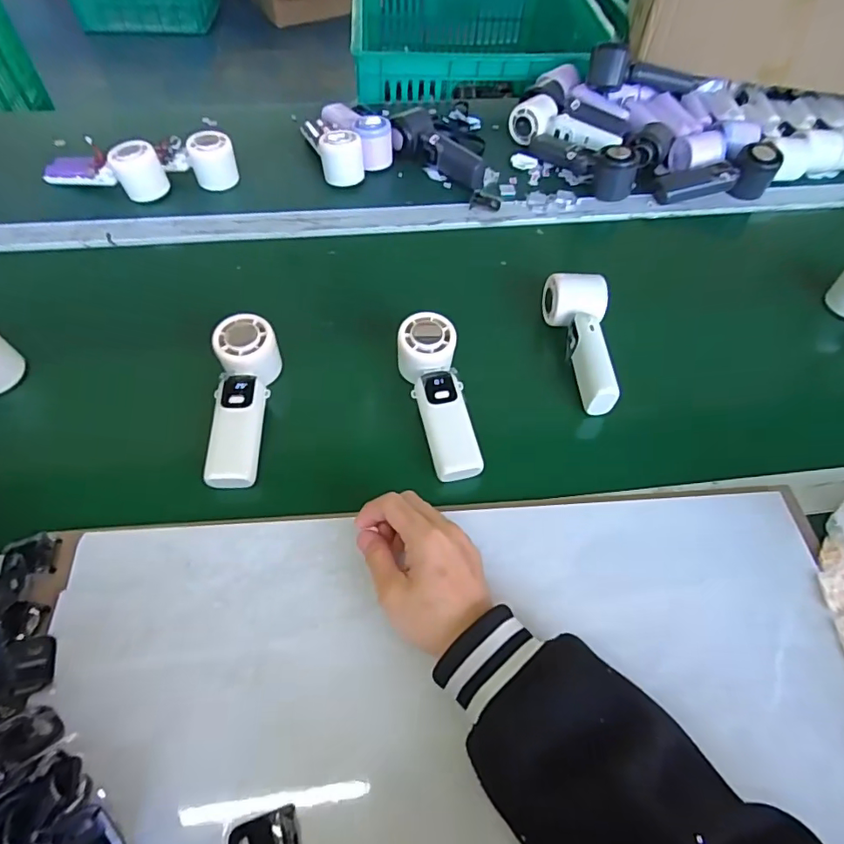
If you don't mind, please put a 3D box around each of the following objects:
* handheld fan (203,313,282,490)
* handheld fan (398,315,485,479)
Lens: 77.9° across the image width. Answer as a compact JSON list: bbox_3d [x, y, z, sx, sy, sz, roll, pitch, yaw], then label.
[{"bbox_3d":[-0.171,-0.023,0.485,0.059,0.044,0.165,-1,58,-2],"label":"handheld fan"},{"bbox_3d":[0.015,-0.025,0.498,0.058,0.044,0.165,-9,58,-7],"label":"handheld fan"}]

